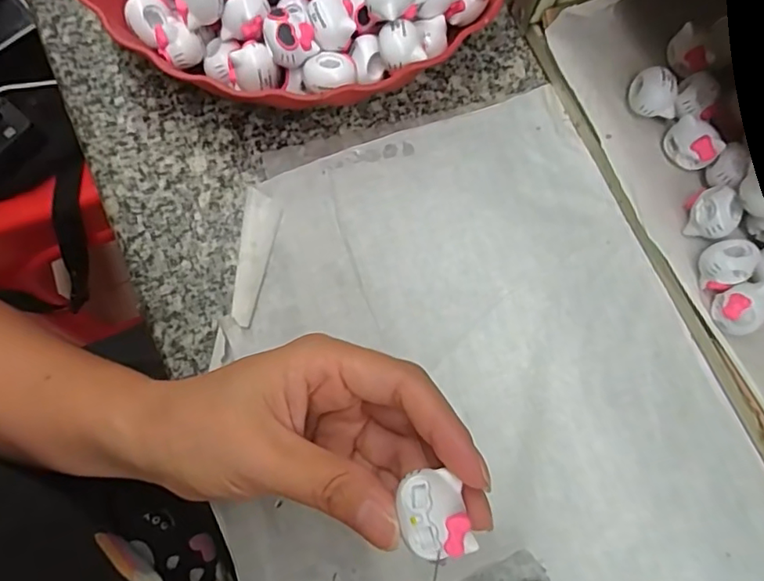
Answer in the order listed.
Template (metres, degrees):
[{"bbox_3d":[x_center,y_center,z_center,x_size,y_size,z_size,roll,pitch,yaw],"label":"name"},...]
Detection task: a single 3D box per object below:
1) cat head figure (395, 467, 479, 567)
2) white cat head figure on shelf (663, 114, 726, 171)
[{"bbox_3d":[0.015,0.067,0.161,0.019,0.006,0.024,-16,78,-5],"label":"cat head figure"},{"bbox_3d":[0.151,-0.071,0.266,0.013,0.020,0.025,-29,79,-8],"label":"white cat head figure on shelf"}]

